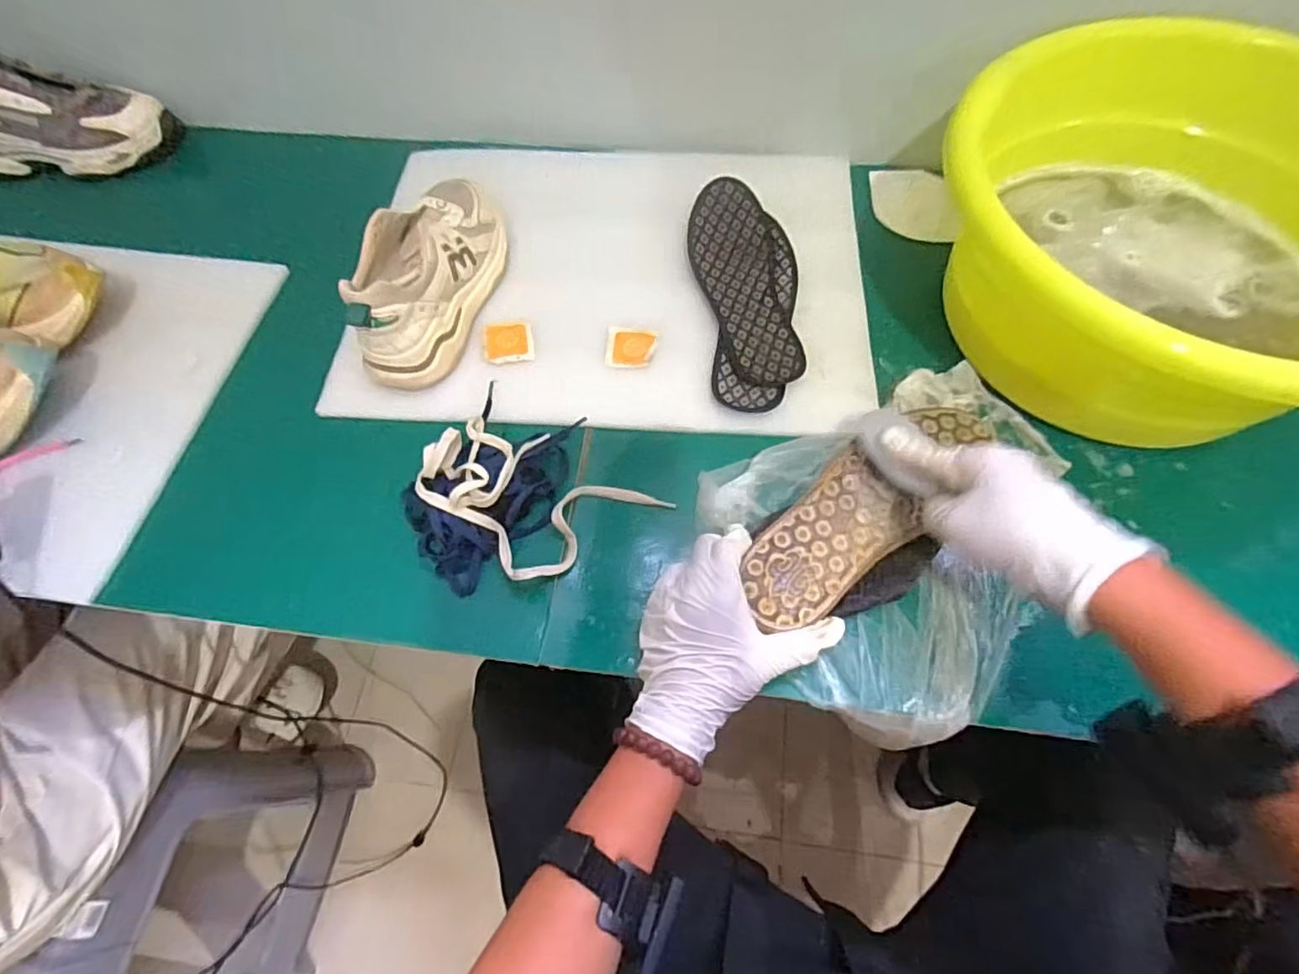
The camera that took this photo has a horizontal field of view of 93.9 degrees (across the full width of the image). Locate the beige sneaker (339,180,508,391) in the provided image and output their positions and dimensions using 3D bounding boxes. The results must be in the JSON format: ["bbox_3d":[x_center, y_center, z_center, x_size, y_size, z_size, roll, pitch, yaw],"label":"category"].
[{"bbox_3d":[-0.204,-0.208,0.571,0.088,0.092,0.236,9,64,6],"label":"beige sneaker"}]

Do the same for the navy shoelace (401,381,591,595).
[{"bbox_3d":[-0.137,-0.010,0.509,0.119,0.030,0.166,34,69,17],"label":"navy shoelace"}]

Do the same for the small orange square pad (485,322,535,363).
[{"bbox_3d":[-0.135,-0.140,0.587,0.047,0.007,0.047,-5,63,0],"label":"small orange square pad"}]

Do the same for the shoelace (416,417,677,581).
[{"bbox_3d":[-0.094,0.008,0.490,0.177,0.052,0.117,27,67,15],"label":"shoelace"}]

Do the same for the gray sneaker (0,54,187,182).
[{"bbox_3d":[-0.713,-0.435,0.721,0.255,0.117,0.084,-11,63,-3],"label":"gray sneaker"}]

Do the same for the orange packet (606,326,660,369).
[{"bbox_3d":[-0.017,-0.133,0.576,0.047,0.006,0.046,3,63,4],"label":"orange packet"}]

